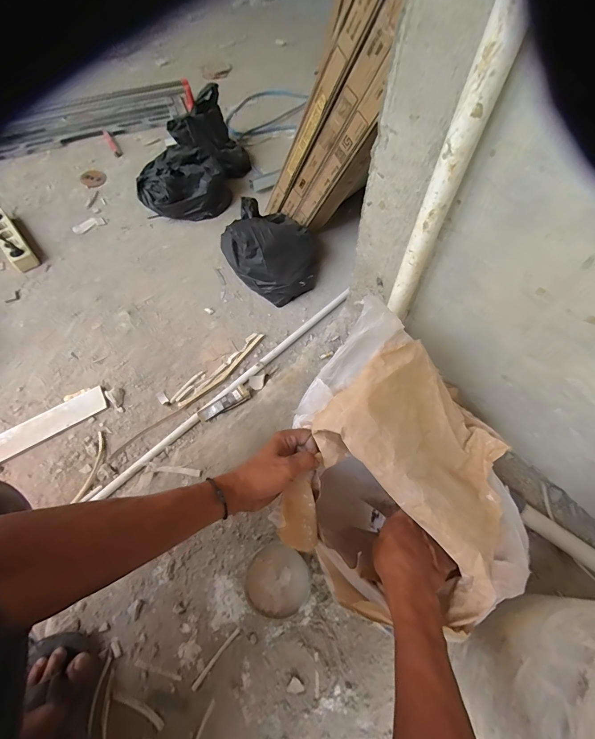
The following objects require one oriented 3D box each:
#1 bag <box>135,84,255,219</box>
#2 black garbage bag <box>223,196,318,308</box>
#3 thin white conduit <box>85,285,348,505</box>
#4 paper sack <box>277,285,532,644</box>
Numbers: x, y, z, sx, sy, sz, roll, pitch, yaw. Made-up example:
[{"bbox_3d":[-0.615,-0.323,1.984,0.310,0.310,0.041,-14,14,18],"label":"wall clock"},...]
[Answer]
[{"bbox_3d":[-0.290,-0.596,1.016,0.204,0.186,0.363,32,66,17],"label":"bag"},{"bbox_3d":[-0.072,-0.311,0.875,0.216,0.165,0.259,-19,62,-10],"label":"black garbage bag"},{"bbox_3d":[-0.122,0.022,0.777,0.692,0.022,0.025,-40,68,-19],"label":"thin white conduit"},{"bbox_3d":[0.167,0.128,0.462,0.339,0.201,0.298,27,65,15],"label":"paper sack"}]

